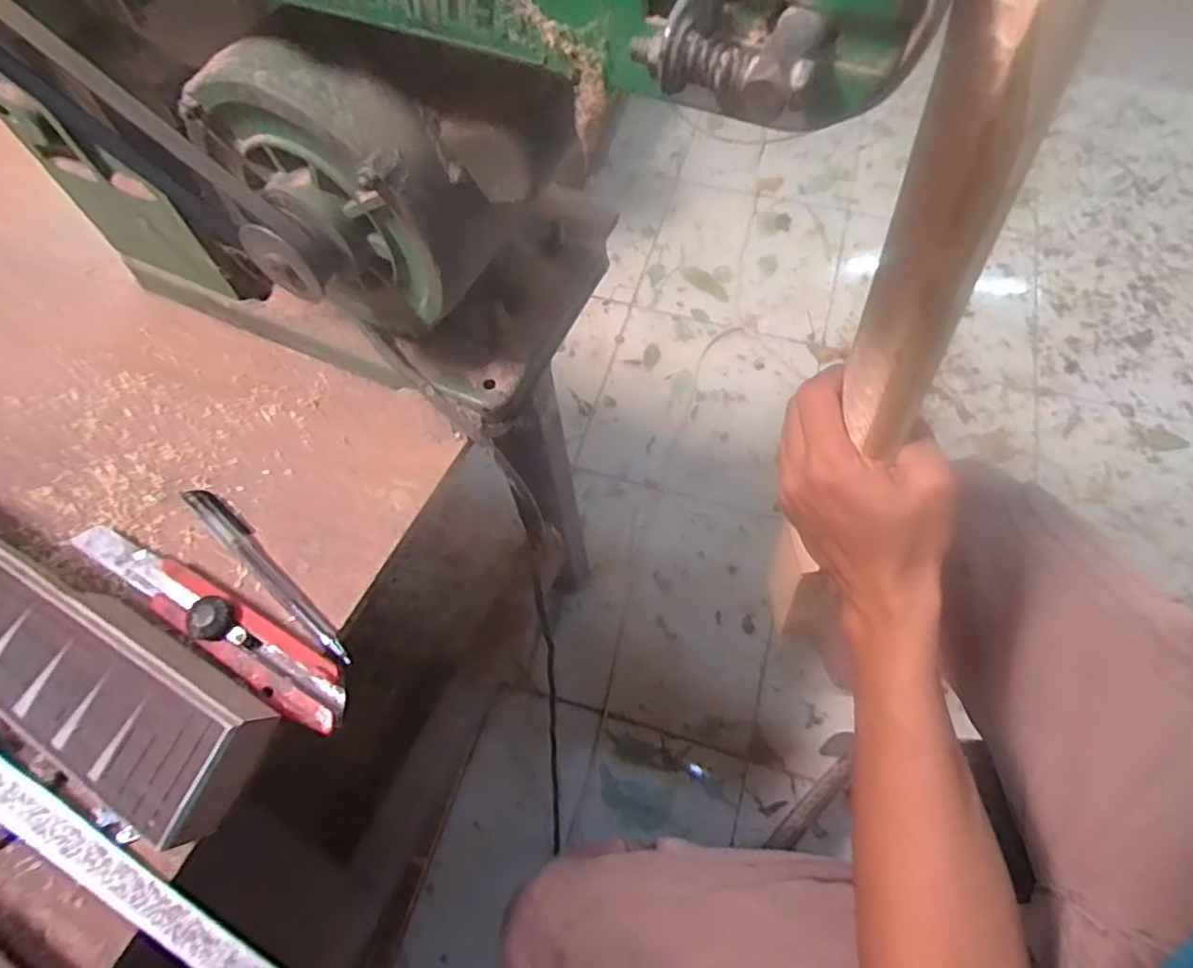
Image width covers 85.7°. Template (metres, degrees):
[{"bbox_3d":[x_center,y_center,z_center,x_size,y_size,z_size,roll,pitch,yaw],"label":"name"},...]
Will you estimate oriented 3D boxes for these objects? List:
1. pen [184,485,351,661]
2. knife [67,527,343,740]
[{"bbox_3d":[-0.180,0.047,0.354,0.143,0.009,0.014,37,69,19],"label":"pen"},{"bbox_3d":[-0.205,0.069,0.336,0.183,0.018,0.030,26,66,15],"label":"knife"}]

